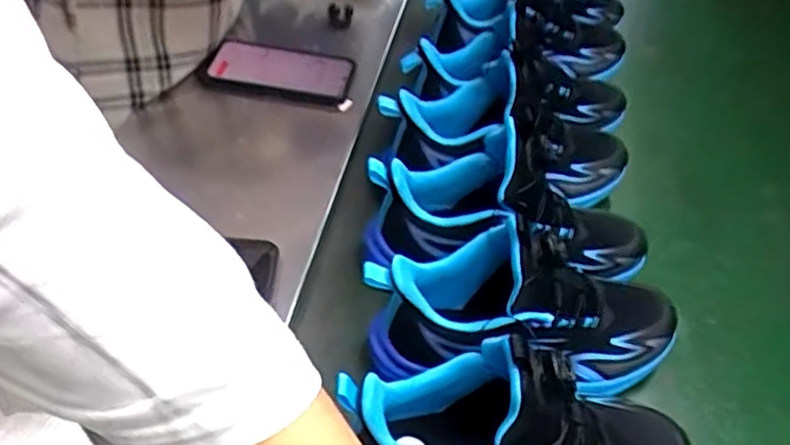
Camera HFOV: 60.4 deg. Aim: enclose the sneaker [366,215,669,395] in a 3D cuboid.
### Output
[{"bbox_3d":[0.105,0.056,0.525,0.255,0.135,0.101,9,45,-12],"label":"sneaker"}]

